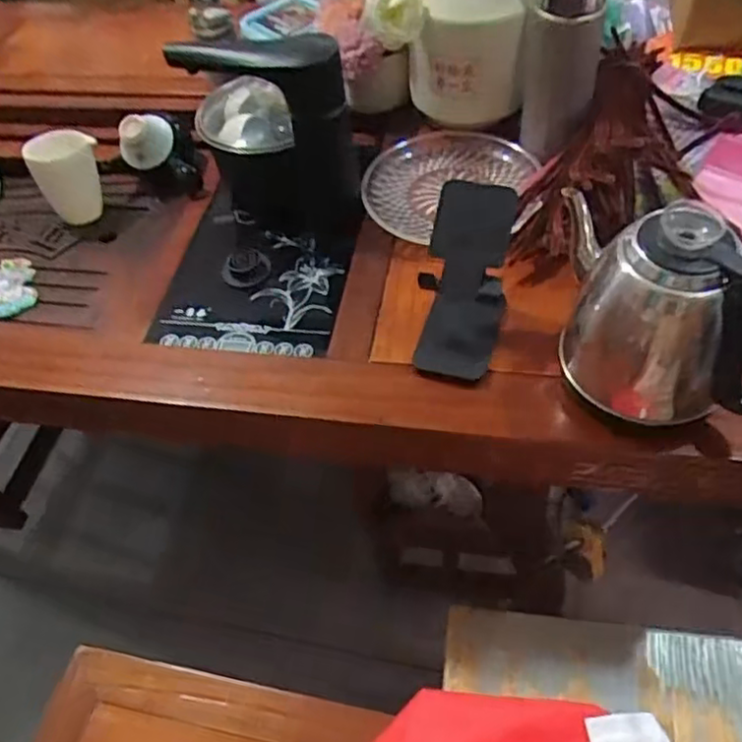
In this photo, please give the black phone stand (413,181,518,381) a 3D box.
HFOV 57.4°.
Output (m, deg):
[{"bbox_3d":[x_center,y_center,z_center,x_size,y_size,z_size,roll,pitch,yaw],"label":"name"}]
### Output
[{"bbox_3d":[0.083,-0.079,0.592,0.070,0.164,0.046,10,18,13],"label":"black phone stand"}]

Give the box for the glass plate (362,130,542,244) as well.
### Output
[{"bbox_3d":[0.084,-0.208,0.750,0.188,0.031,0.163,-16,54,-6],"label":"glass plate"}]

